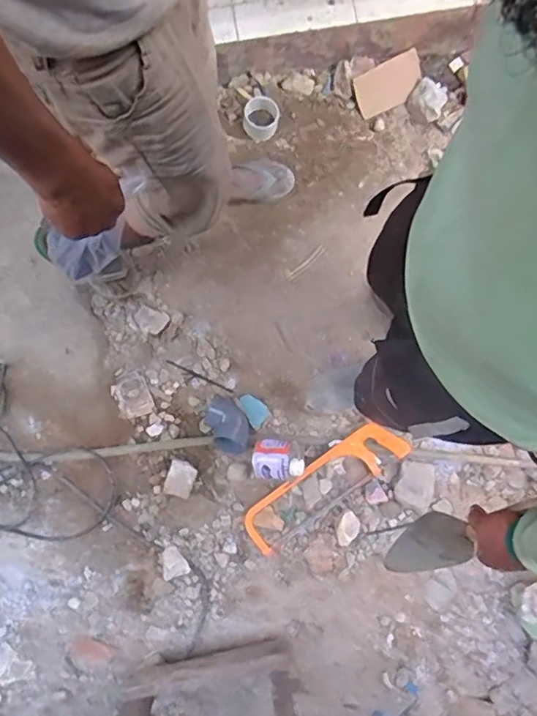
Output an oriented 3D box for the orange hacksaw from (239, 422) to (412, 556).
[{"bbox_3d":[0.139,0.311,1.362,0.444,0.024,0.118,-35,80,-6],"label":"orange hacksaw"}]

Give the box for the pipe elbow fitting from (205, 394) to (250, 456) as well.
[{"bbox_3d":[-0.100,0.165,1.347,0.094,0.108,0.146,-25,79,-4],"label":"pipe elbow fitting"}]

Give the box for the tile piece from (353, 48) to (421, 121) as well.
[{"bbox_3d":[0.326,-0.738,1.481,0.198,0.007,0.113,-28,100,-3],"label":"tile piece"}]

